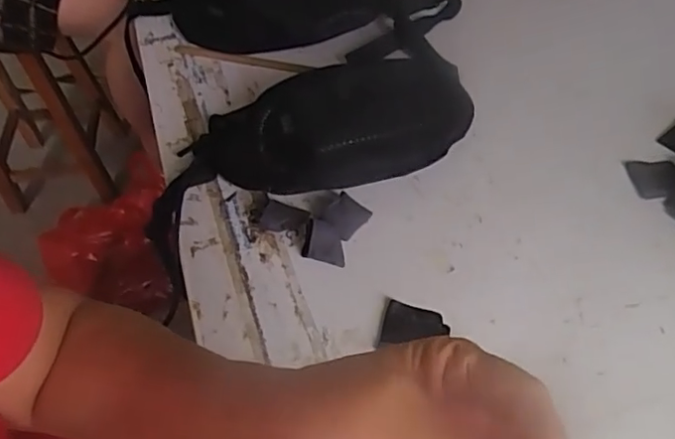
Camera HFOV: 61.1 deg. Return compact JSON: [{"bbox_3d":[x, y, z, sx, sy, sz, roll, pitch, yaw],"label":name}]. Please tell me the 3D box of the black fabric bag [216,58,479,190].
[{"bbox_3d":[0.008,-0.100,0.591,0.281,0.063,0.137,-12,52,-8],"label":"black fabric bag"}]

